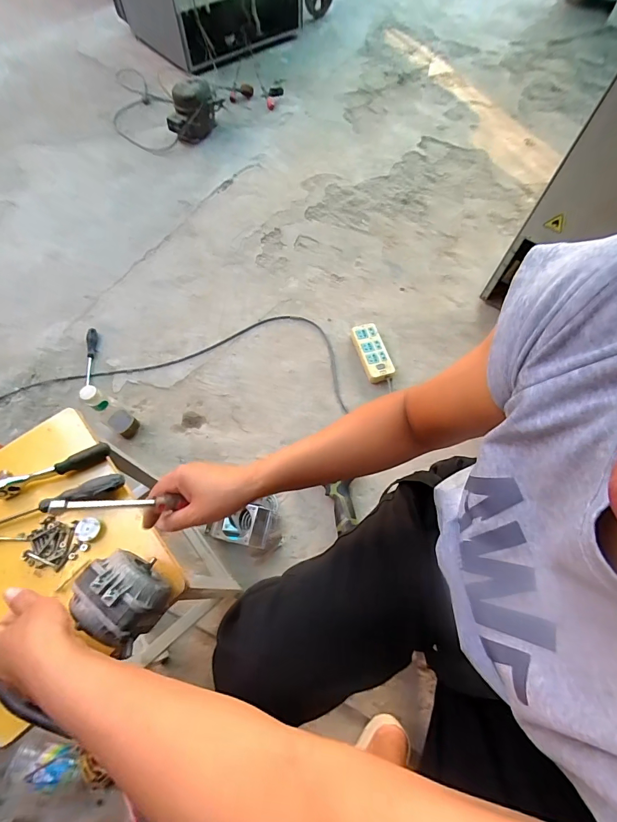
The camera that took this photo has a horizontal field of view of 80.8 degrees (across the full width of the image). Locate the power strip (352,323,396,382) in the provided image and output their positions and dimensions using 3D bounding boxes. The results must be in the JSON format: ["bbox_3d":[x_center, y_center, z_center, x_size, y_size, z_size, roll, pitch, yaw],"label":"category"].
[{"bbox_3d":[0.194,-0.179,1.100,0.085,0.033,0.194,-14,68,-7],"label":"power strip"}]

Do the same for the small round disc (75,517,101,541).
[{"bbox_3d":[-0.283,0.151,0.463,0.029,0.006,0.028,8,65,2],"label":"small round disc"}]

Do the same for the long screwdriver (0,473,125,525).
[{"bbox_3d":[-0.380,0.134,0.469,0.281,0.026,0.024,-16,66,-9],"label":"long screwdriver"}]

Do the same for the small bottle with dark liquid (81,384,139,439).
[{"bbox_3d":[-0.494,0.011,0.919,0.074,0.215,0.058,35,70,13],"label":"small bottle with dark liquid"}]

